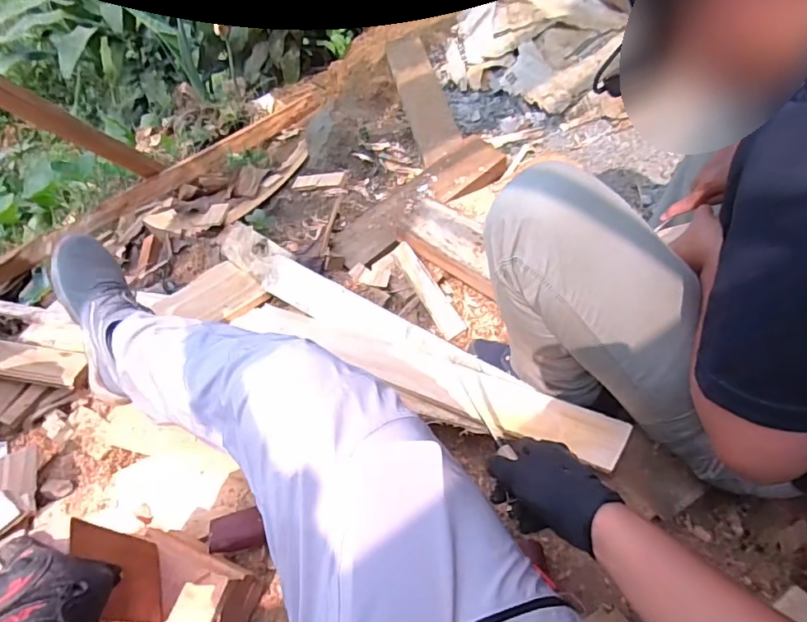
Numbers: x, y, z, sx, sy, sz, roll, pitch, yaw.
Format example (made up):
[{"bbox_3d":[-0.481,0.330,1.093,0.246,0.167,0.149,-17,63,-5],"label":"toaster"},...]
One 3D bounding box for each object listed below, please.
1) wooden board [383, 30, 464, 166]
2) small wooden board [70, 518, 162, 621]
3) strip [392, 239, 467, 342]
[{"bbox_3d":[0.050,-0.650,1.521,0.125,0.034,0.582,-22,57,14],"label":"wooden board"},{"bbox_3d":[-0.298,0.280,0.541,0.009,0.162,0.089,-17,57,-4],"label":"small wooden board"},{"bbox_3d":[0.049,-0.046,1.045,0.047,0.014,0.228,-38,73,21],"label":"strip"}]

